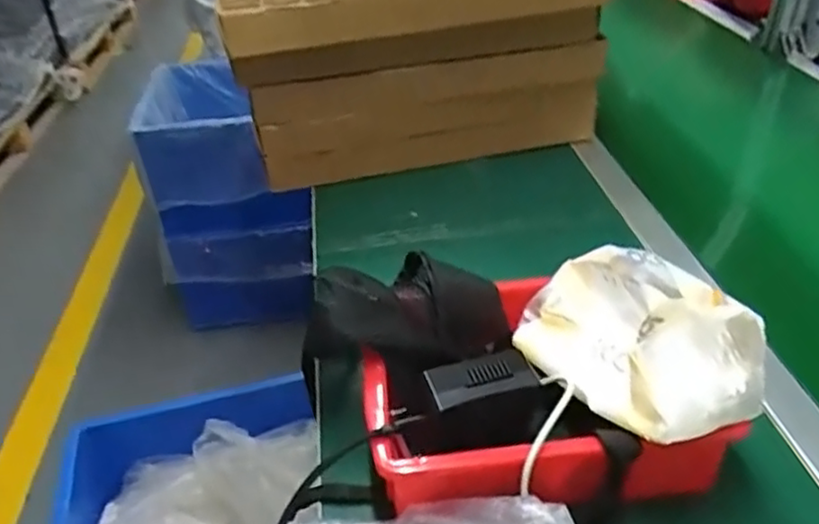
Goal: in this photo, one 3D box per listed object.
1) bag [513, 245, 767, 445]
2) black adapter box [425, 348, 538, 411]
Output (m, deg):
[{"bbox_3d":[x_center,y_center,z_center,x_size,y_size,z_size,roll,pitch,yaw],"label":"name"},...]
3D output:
[{"bbox_3d":[0.151,0.049,0.459,0.105,0.093,0.168,-15,38,-17],"label":"bag"},{"bbox_3d":[0.046,0.075,0.435,0.073,0.013,0.029,-15,38,-16],"label":"black adapter box"}]

